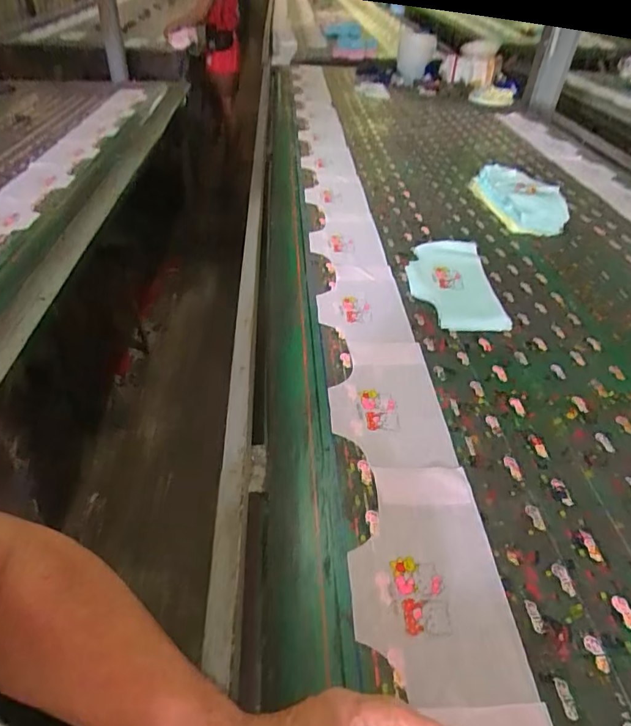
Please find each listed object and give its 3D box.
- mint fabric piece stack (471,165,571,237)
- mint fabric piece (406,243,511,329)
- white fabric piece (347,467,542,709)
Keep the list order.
[{"bbox_3d":[0.535,-0.470,1.346,0.135,0.084,0.375,-3,40,-10],"label":"mint fabric piece stack"},{"bbox_3d":[0.276,-0.174,1.009,0.166,0.016,0.345,2,40,1],"label":"mint fabric piece"},{"bbox_3d":[0.120,0.226,0.547,0.160,0.009,0.263,-1,40,-1],"label":"white fabric piece"}]

